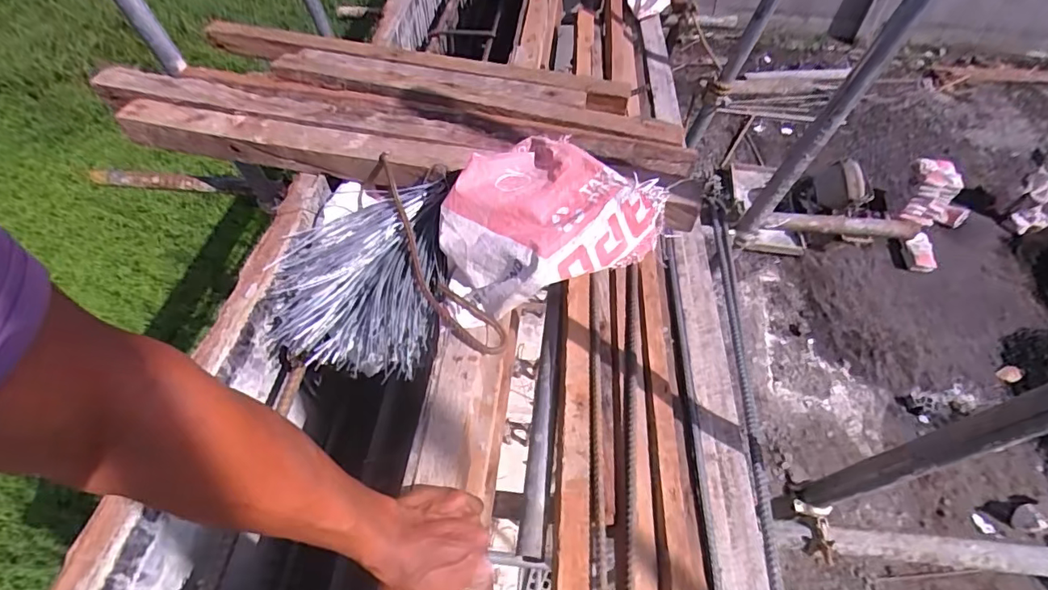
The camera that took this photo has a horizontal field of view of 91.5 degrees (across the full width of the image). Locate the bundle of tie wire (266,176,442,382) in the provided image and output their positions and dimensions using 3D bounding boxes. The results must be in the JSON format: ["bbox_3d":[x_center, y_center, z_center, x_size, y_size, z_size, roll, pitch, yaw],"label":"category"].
[{"bbox_3d":[-0.211,-0.033,0.673,0.230,0.087,0.267,7,53,6],"label":"bundle of tie wire"}]

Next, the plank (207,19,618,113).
[{"bbox_3d":[-0.207,-0.401,0.892,0.793,0.047,0.063,12,53,9],"label":"plank"}]

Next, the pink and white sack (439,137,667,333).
[{"bbox_3d":[0.017,-0.094,0.622,0.241,0.126,0.201,-8,53,-6],"label":"pink and white sack"}]

